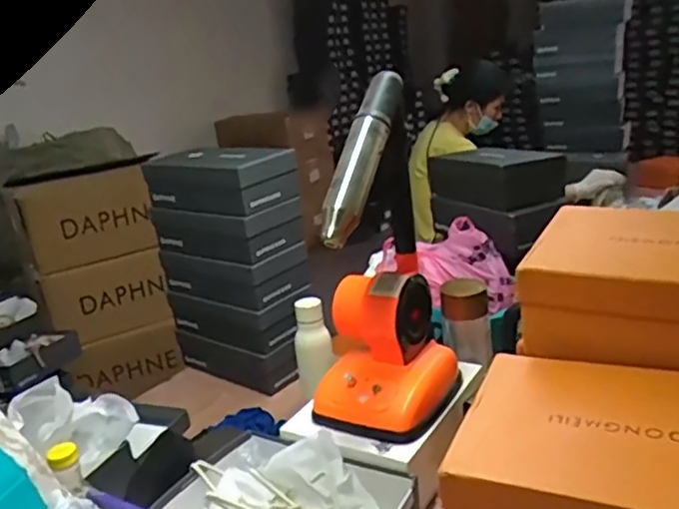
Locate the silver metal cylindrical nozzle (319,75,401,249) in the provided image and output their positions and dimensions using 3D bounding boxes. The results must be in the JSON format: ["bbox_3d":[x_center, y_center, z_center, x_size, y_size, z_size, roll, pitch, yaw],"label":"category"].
[{"bbox_3d":[0.027,-0.137,0.899,0.055,0.271,0.053,6,-22,34],"label":"silver metal cylindrical nozzle"}]

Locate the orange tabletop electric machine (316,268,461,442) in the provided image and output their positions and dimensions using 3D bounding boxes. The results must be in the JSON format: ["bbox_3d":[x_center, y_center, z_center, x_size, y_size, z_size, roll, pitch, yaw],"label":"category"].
[{"bbox_3d":[0.065,0.145,1.016,0.179,0.200,0.188,3,21,29],"label":"orange tabletop electric machine"}]

